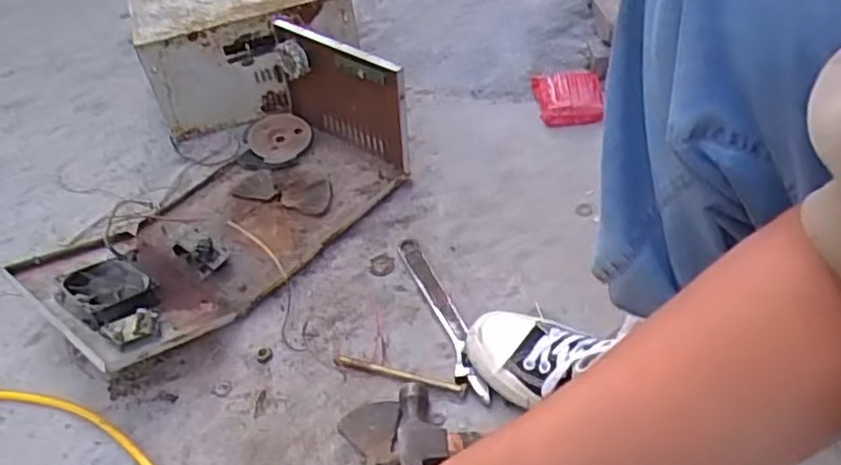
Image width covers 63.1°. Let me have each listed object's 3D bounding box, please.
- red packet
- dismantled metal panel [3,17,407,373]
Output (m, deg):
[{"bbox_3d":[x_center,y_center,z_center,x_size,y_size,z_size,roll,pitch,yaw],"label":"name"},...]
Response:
[{"bbox_3d":[0.220,-0.202,1.013,0.094,0.043,0.104,-4,46,1],"label":"red packet"},{"bbox_3d":[-0.236,-0.051,0.810,0.214,0.159,0.448,30,55,28],"label":"dismantled metal panel"}]

